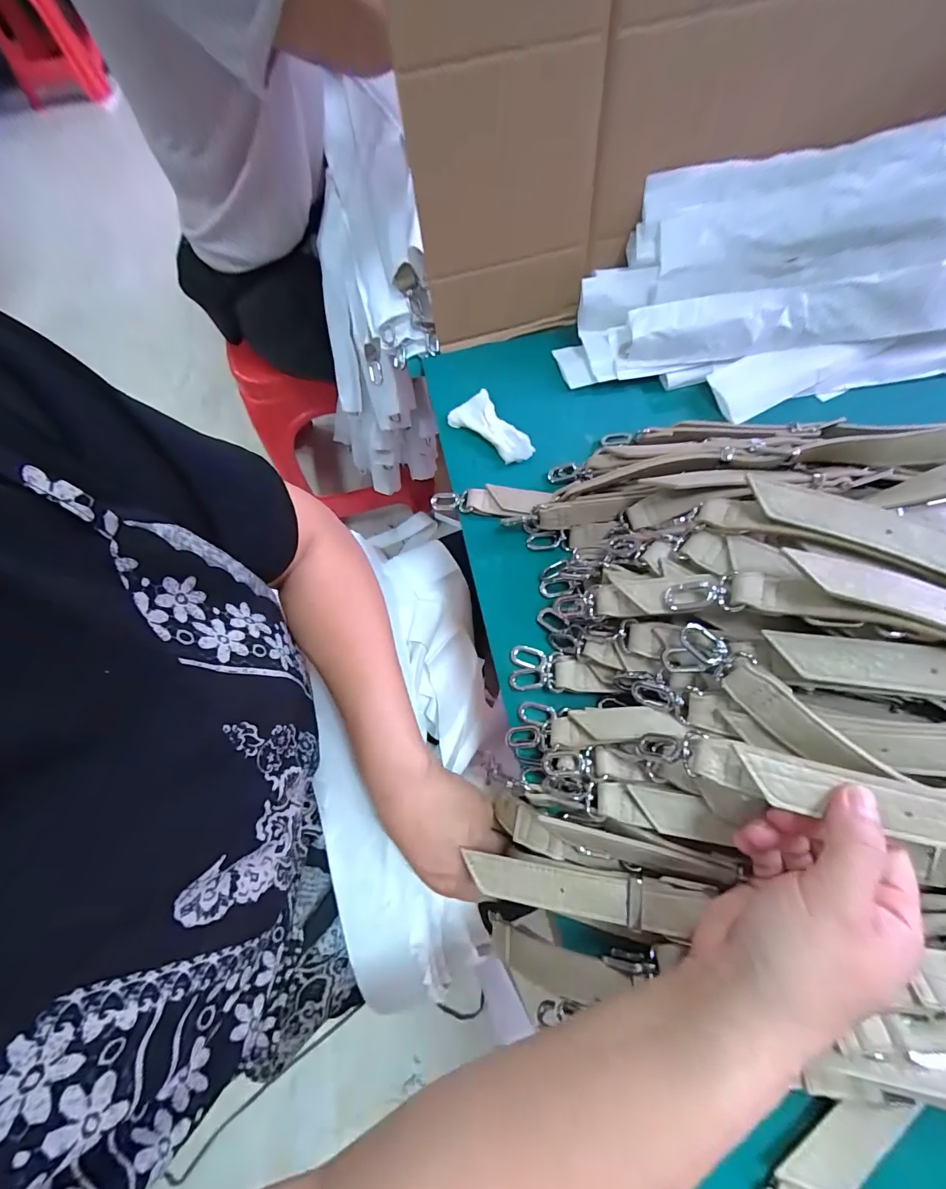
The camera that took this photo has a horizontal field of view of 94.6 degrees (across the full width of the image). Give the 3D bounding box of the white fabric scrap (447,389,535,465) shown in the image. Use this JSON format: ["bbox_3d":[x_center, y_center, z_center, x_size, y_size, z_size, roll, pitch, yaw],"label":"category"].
[{"bbox_3d":[0.017,-0.161,0.433,0.044,0.015,0.093,-33,70,-10],"label":"white fabric scrap"}]

